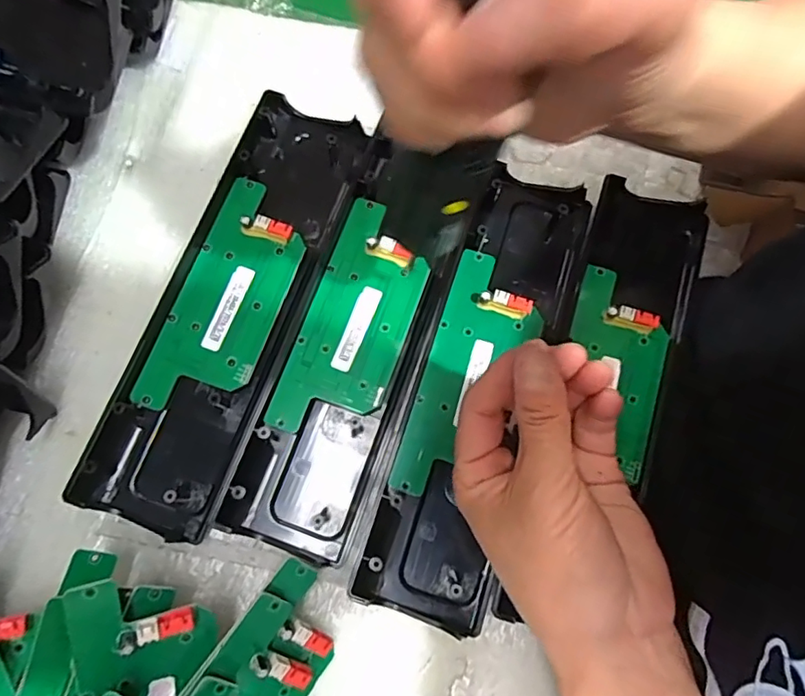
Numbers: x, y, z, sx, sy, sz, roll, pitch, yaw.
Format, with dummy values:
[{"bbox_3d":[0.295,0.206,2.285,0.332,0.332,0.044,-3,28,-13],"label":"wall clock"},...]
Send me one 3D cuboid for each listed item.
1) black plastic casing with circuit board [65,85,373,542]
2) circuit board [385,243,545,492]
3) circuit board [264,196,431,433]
[{"bbox_3d":[-0.092,-0.027,0.297,0.069,0.024,0.244,18,76,3],"label":"black plastic casing with circuit board"},{"bbox_3d":[0.037,0.014,0.295,0.051,0.014,0.136,19,76,3],"label":"circuit board"},{"bbox_3d":[-0.024,-0.014,0.299,0.054,0.011,0.131,20,76,3],"label":"circuit board"}]

